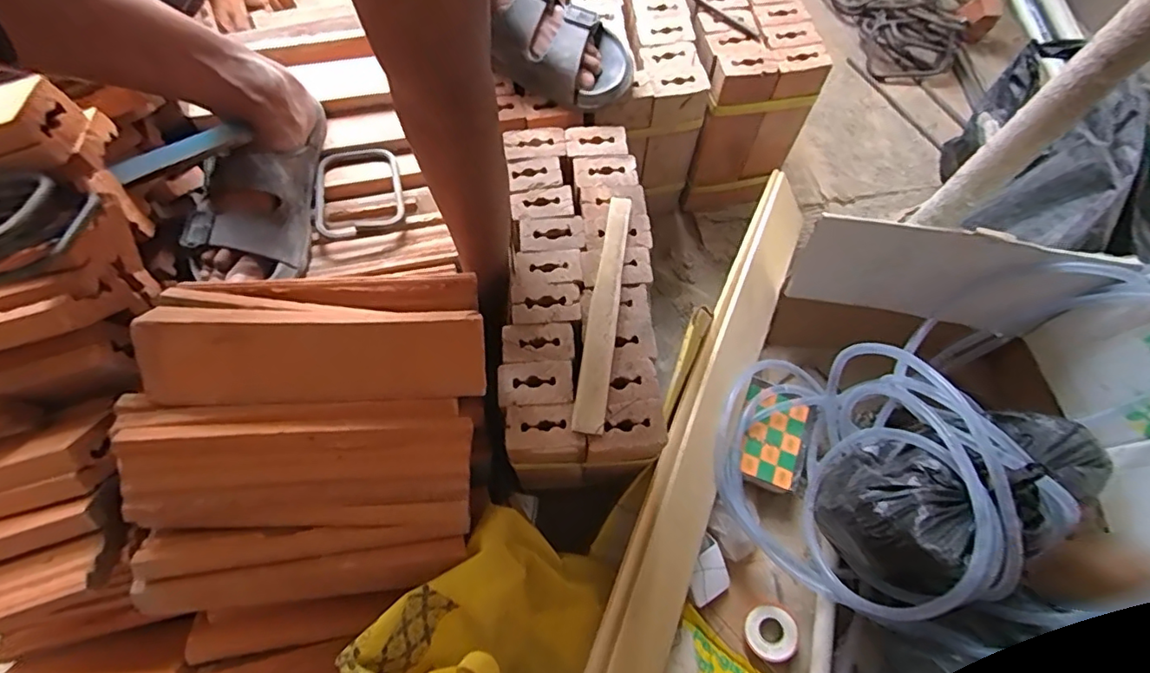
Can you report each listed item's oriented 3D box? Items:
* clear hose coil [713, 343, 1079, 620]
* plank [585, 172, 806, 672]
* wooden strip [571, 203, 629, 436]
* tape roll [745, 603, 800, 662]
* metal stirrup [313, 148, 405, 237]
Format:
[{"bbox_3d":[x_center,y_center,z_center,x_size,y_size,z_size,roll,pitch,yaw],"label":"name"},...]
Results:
[{"bbox_3d":[0.265,0.123,0.522,0.200,0.193,0.270,-29,70,-12],"label":"clear hose coil"},{"bbox_3d":[0.150,0.072,0.585,0.023,0.101,0.578,1,61,47],"label":"plank"},{"bbox_3d":[0.026,-0.027,0.497,0.030,0.008,0.233,9,66,3],"label":"wooden strip"},{"bbox_3d":[0.209,0.318,0.587,0.052,0.022,0.053,0,66,0],"label":"tape roll"},{"bbox_3d":[-0.232,-0.153,0.583,0.093,0.014,0.125,-13,59,-11],"label":"metal stirrup"}]

